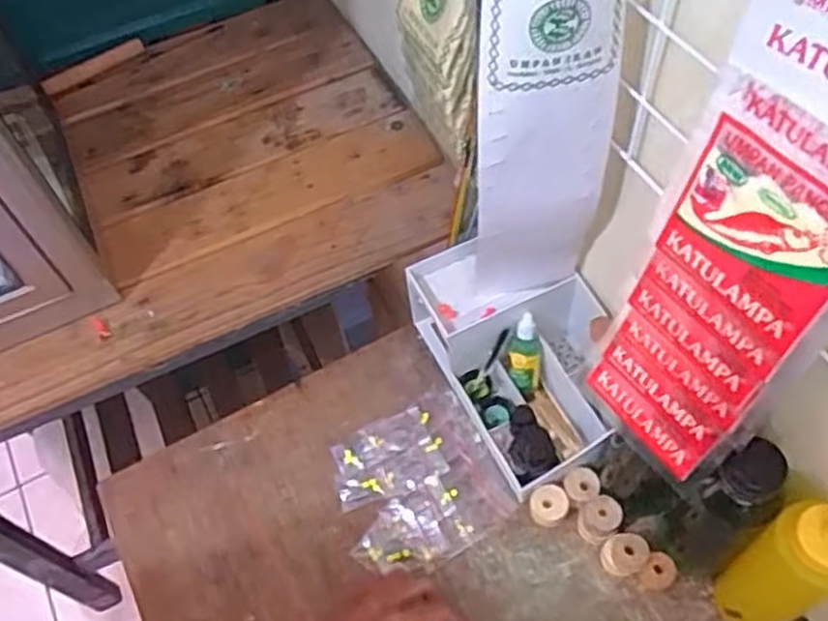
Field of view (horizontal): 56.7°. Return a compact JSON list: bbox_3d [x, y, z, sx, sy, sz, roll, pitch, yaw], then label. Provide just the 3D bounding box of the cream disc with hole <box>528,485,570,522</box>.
[{"bbox_3d":[0.123,0.180,0.704,0.034,0.025,0.030,-19,57,-7],"label":"cream disc with hole"}]

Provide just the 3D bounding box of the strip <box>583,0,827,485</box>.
[{"bbox_3d":[0.185,-0.013,0.445,0.016,0.334,0.113,-27,58,-25],"label":"strip"}]

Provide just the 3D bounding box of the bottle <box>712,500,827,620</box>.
[{"bbox_3d":[0.272,0.197,0.571,0.052,0.196,0.058,-21,58,-9],"label":"bottle"}]

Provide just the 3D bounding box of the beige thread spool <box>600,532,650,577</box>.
[{"bbox_3d":[0.183,0.212,0.667,0.035,0.041,0.032,32,65,23],"label":"beige thread spool"}]

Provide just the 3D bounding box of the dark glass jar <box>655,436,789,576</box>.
[{"bbox_3d":[0.233,0.158,0.602,0.054,0.195,0.050,-2,57,4],"label":"dark glass jar"}]

